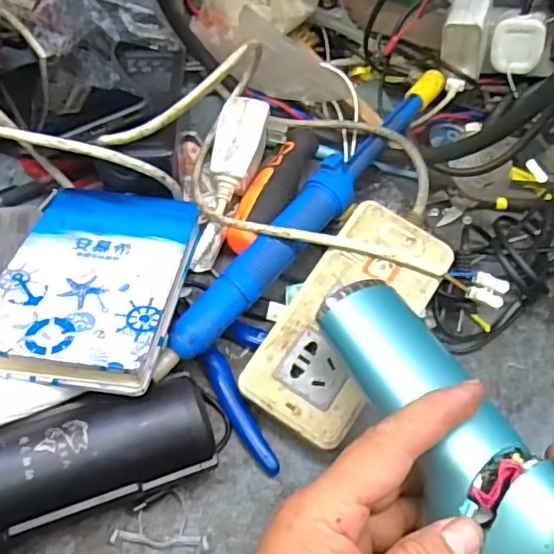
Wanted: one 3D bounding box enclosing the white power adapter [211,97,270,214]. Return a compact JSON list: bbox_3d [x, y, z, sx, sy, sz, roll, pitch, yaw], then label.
[{"bbox_3d":[-0.028,-0.087,0.428,0.033,0.030,0.086,13,76,4],"label":"white power adapter"}]

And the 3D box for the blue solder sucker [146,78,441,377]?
[{"bbox_3d":[0.031,-0.050,0.409,0.029,0.033,0.314,35,61,16],"label":"blue solder sucker"}]

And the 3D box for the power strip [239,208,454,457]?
[{"bbox_3d":[0.044,0.024,0.355,0.069,0.025,0.145,32,65,13],"label":"power strip"}]

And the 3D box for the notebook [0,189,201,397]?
[{"bbox_3d":[-0.108,0.002,0.356,0.098,0.024,0.143,5,42,1],"label":"notebook"}]

